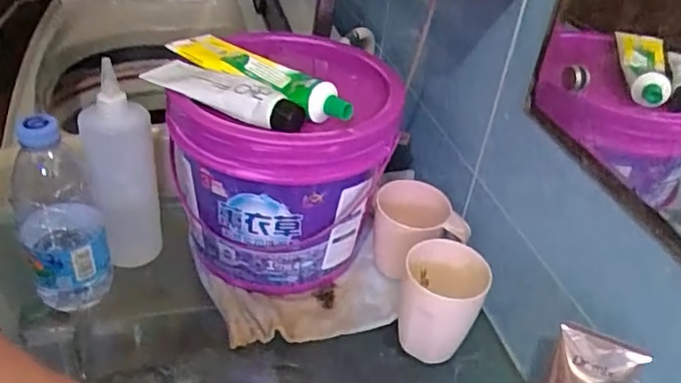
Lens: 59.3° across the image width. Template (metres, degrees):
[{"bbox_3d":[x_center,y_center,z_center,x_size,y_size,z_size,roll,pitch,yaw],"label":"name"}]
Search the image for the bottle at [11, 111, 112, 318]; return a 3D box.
[{"bbox_3d":[-0.250,0.020,0.535,0.067,0.185,0.061,-12,41,-23],"label":"bottle"}]

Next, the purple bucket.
[{"bbox_3d":[-0.050,-0.030,0.637,0.195,0.197,0.225,13,37,8],"label":"purple bucket"}]

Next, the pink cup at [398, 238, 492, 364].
[{"bbox_3d":[0.093,0.104,0.568,0.073,0.111,0.081,16,38,12],"label":"pink cup"}]

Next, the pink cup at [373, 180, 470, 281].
[{"bbox_3d":[0.076,0.050,0.648,0.079,0.085,0.102,-21,45,-32],"label":"pink cup"}]

